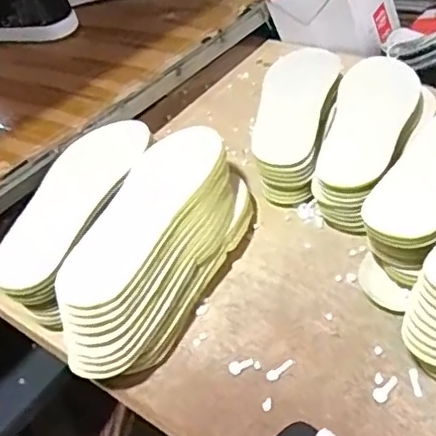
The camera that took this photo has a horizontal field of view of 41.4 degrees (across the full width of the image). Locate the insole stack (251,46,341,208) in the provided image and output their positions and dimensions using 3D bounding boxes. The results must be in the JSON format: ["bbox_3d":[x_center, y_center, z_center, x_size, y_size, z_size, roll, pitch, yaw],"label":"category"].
[{"bbox_3d":[0.089,-0.109,0.686,0.085,0.074,0.247,6,43,16],"label":"insole stack"}]

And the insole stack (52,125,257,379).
[{"bbox_3d":[-0.054,0.031,0.534,0.112,0.093,0.259,8,44,19],"label":"insole stack"}]

